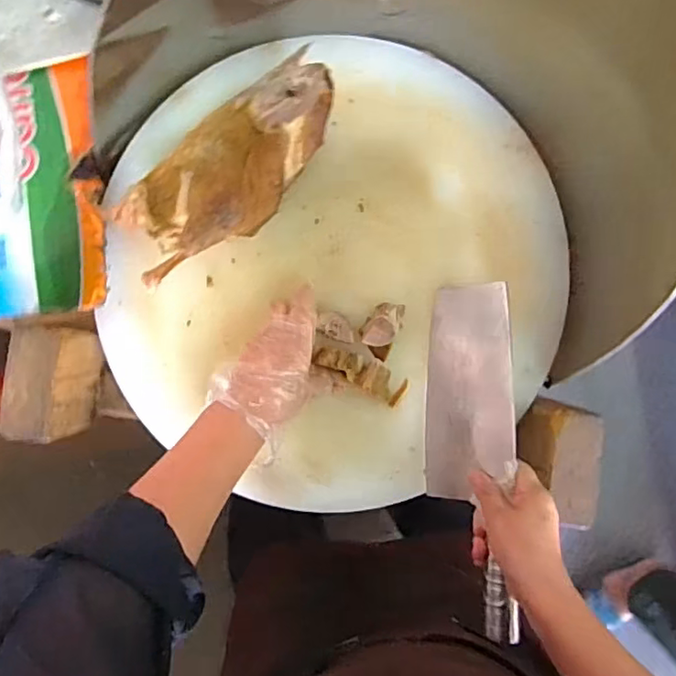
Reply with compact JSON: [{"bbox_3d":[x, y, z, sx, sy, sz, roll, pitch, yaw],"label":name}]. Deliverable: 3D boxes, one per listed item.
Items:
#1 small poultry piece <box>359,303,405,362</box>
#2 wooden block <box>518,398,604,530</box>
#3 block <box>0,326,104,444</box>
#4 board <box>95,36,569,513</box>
[{"bbox_3d":[0.043,-0.009,0.579,0.034,0.020,0.055,21,89,0],"label":"small poultry piece"},{"bbox_3d":[0.205,0.116,0.553,0.053,0.083,0.107,5,89,0],"label":"wooden block"},{"bbox_3d":[-0.274,0.041,0.564,0.049,0.100,0.103,5,89,0],"label":"block"},{"bbox_3d":[-0.004,-0.065,0.586,0.449,0.044,0.456,0,89,0],"label":"board"}]

